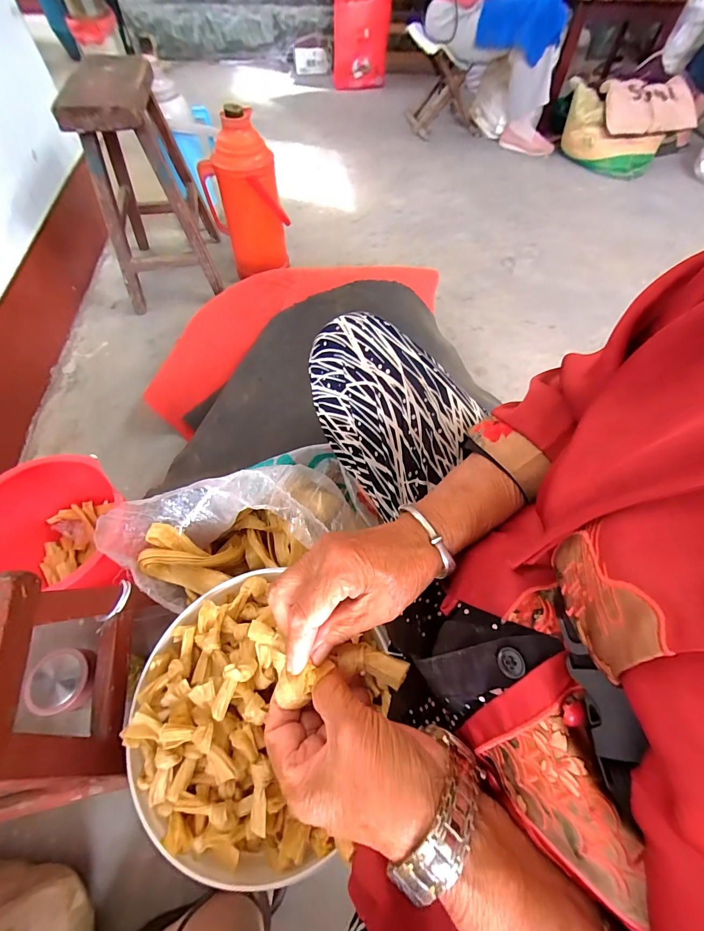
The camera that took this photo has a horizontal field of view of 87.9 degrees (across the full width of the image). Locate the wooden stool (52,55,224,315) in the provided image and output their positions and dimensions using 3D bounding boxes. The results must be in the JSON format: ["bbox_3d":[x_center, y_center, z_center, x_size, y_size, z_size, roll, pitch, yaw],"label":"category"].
[{"bbox_3d":[-0.523,-0.709,0.946,0.238,0.437,0.352,-12,61,-9],"label":"wooden stool"}]

